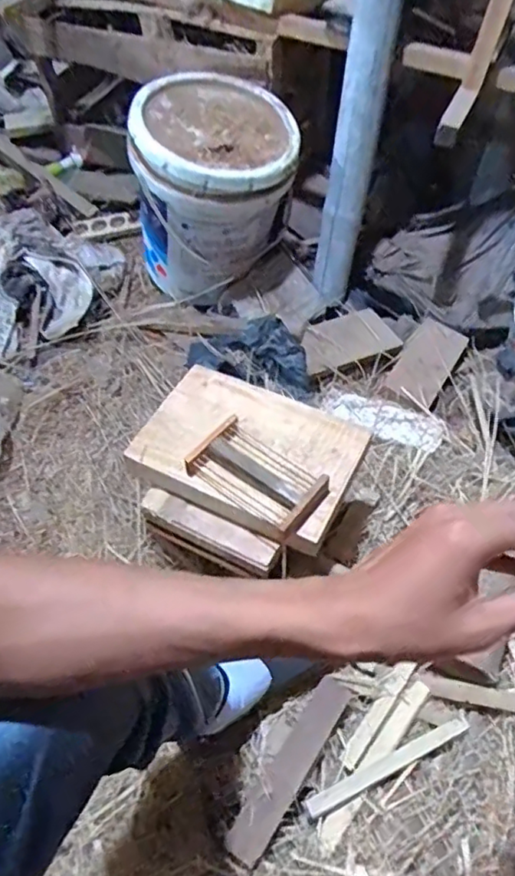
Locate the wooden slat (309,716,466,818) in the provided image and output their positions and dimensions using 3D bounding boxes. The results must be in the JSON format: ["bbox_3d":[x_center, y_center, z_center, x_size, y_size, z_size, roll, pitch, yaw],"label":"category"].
[{"bbox_3d":[0.167,0.404,0.731,0.228,0.015,0.022,-18,54,-19],"label":"wooden slat"}]

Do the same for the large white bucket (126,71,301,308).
[{"bbox_3d":[-0.086,-0.458,1.138,0.286,0.328,0.261,-9,52,-12],"label":"large white bucket"}]

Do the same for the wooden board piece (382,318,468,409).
[{"bbox_3d":[0.342,-0.153,1.186,0.100,0.014,0.208,33,64,7],"label":"wooden board piece"}]

